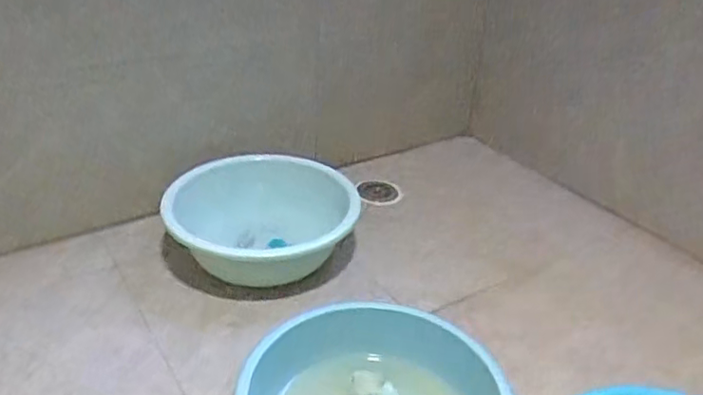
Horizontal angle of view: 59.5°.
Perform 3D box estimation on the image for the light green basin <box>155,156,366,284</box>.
[{"bbox_3d":[-0.156,0.045,1.065,0.320,0.133,0.253,7,32,3],"label":"light green basin"}]

